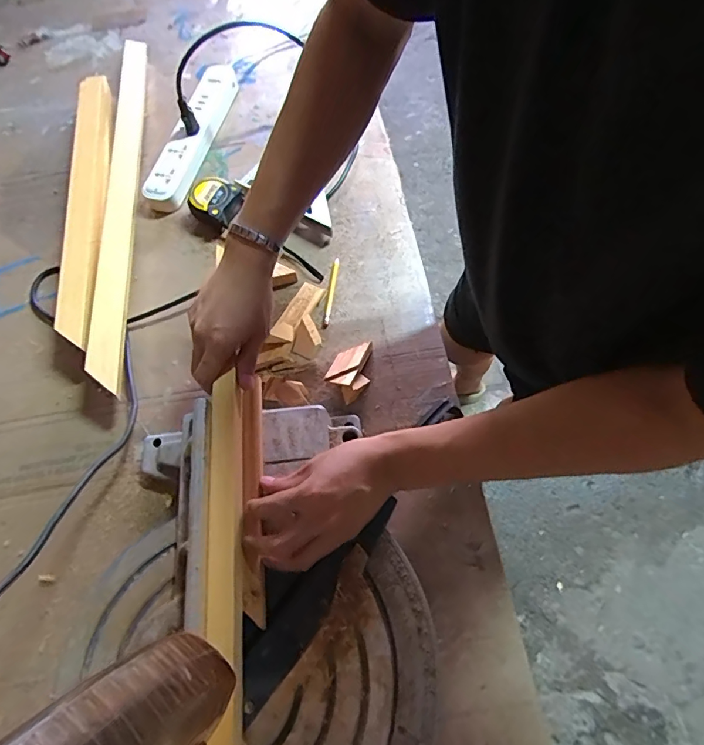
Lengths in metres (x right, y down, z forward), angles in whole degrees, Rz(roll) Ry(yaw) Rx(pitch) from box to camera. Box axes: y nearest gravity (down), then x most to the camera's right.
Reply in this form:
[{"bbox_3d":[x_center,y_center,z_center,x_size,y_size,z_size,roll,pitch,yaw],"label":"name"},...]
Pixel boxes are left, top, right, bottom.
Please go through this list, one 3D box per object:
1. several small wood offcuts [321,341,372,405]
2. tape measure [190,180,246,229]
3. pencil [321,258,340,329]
[{"bbox_3d":[-0.001,-0.006,0.569,0.052,0.032,0.076,33,73,15],"label":"several small wood offcuts"},{"bbox_3d":[-0.201,-0.252,0.679,0.065,0.044,0.069,21,70,11],"label":"tape measure"},{"bbox_3d":[-0.029,-0.111,0.630,0.010,0.006,0.112,7,68,5],"label":"pencil"}]

